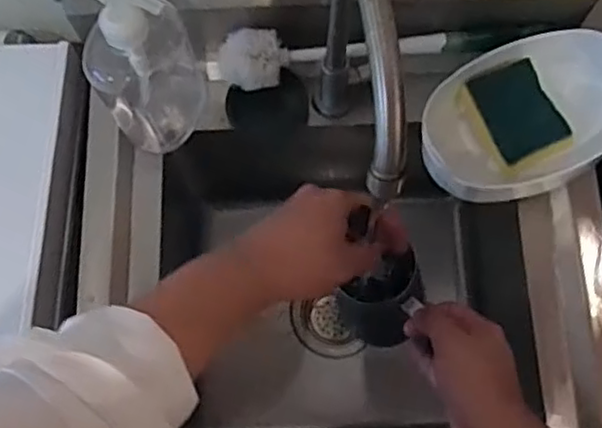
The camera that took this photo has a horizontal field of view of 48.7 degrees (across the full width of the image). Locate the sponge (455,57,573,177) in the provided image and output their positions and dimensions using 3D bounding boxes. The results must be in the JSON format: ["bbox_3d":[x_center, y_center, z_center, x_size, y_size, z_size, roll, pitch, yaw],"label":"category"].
[{"bbox_3d":[0.206,-0.093,0.646,0.074,0.027,0.100,-25,70,8],"label":"sponge"}]

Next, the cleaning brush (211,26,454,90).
[{"bbox_3d":[0.029,-0.165,0.657,0.218,0.043,0.050,-10,74,-2],"label":"cleaning brush"}]

